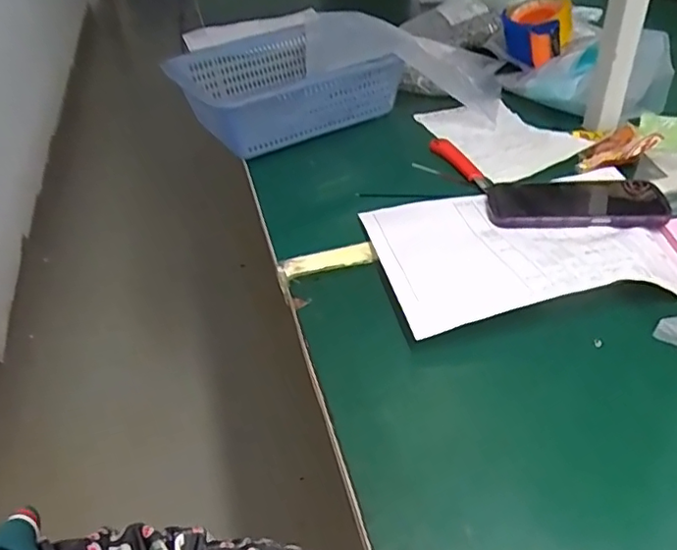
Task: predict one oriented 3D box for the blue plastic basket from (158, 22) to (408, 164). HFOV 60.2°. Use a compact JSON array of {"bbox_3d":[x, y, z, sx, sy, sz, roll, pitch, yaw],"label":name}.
[{"bbox_3d":[-0.089,-0.254,0.812,0.272,0.103,0.214,-27,47,-22],"label":"blue plastic basket"}]

